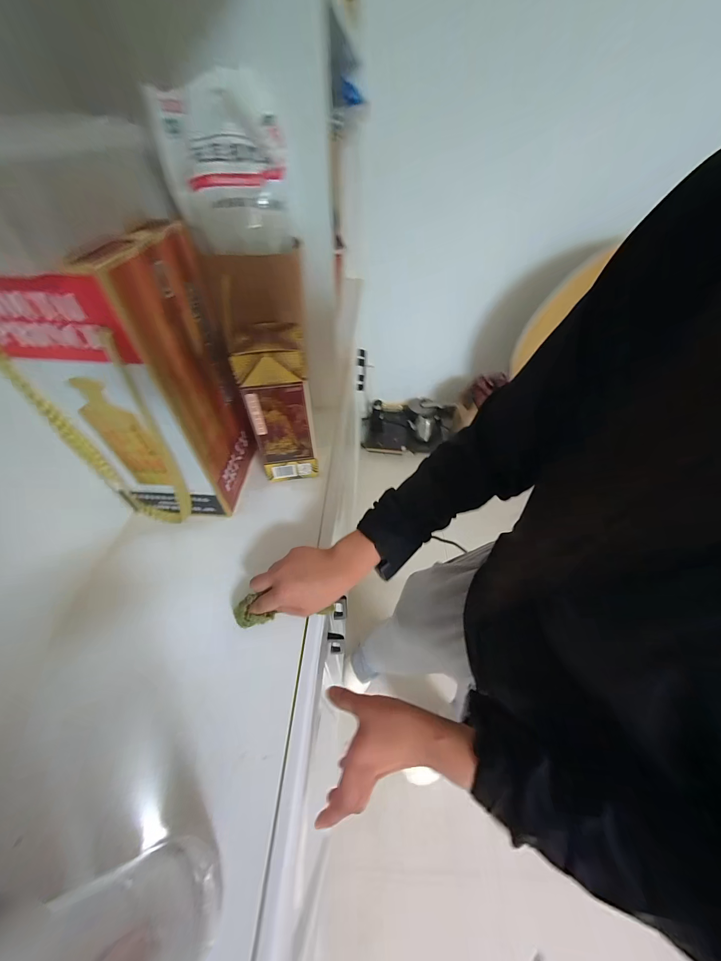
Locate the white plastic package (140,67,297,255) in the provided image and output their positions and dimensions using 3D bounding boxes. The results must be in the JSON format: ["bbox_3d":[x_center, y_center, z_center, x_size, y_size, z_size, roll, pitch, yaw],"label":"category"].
[{"bbox_3d":[-0.145,-0.337,0.346,0.126,0.145,0.045,-16,59,-12],"label":"white plastic package"}]

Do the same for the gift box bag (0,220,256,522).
[{"bbox_3d":[-0.252,-0.098,0.386,0.136,0.325,0.150,3,50,0],"label":"gift box bag"}]

